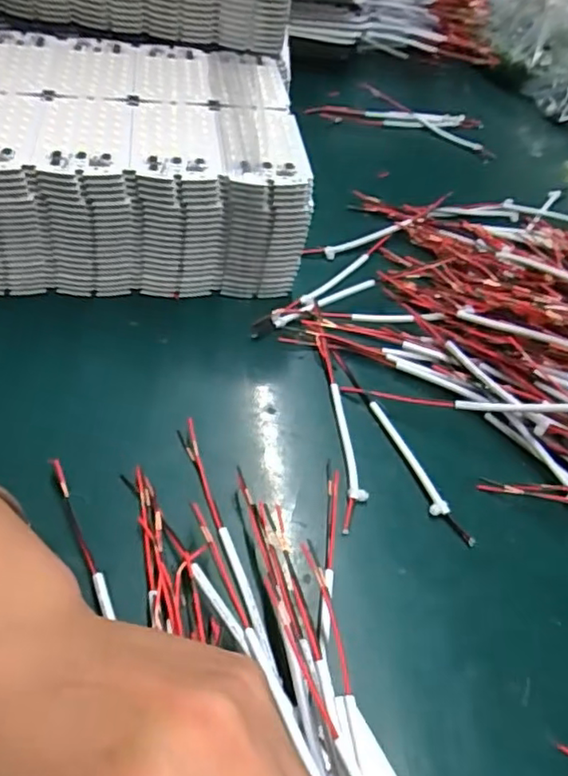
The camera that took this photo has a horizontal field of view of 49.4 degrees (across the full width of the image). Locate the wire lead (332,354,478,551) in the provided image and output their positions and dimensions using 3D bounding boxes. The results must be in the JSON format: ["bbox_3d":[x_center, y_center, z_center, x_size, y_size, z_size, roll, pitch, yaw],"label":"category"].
[{"bbox_3d":[0.060,0.026,0.330,0.011,0.005,0.135,-13,51,-18],"label":"wire lead"}]

